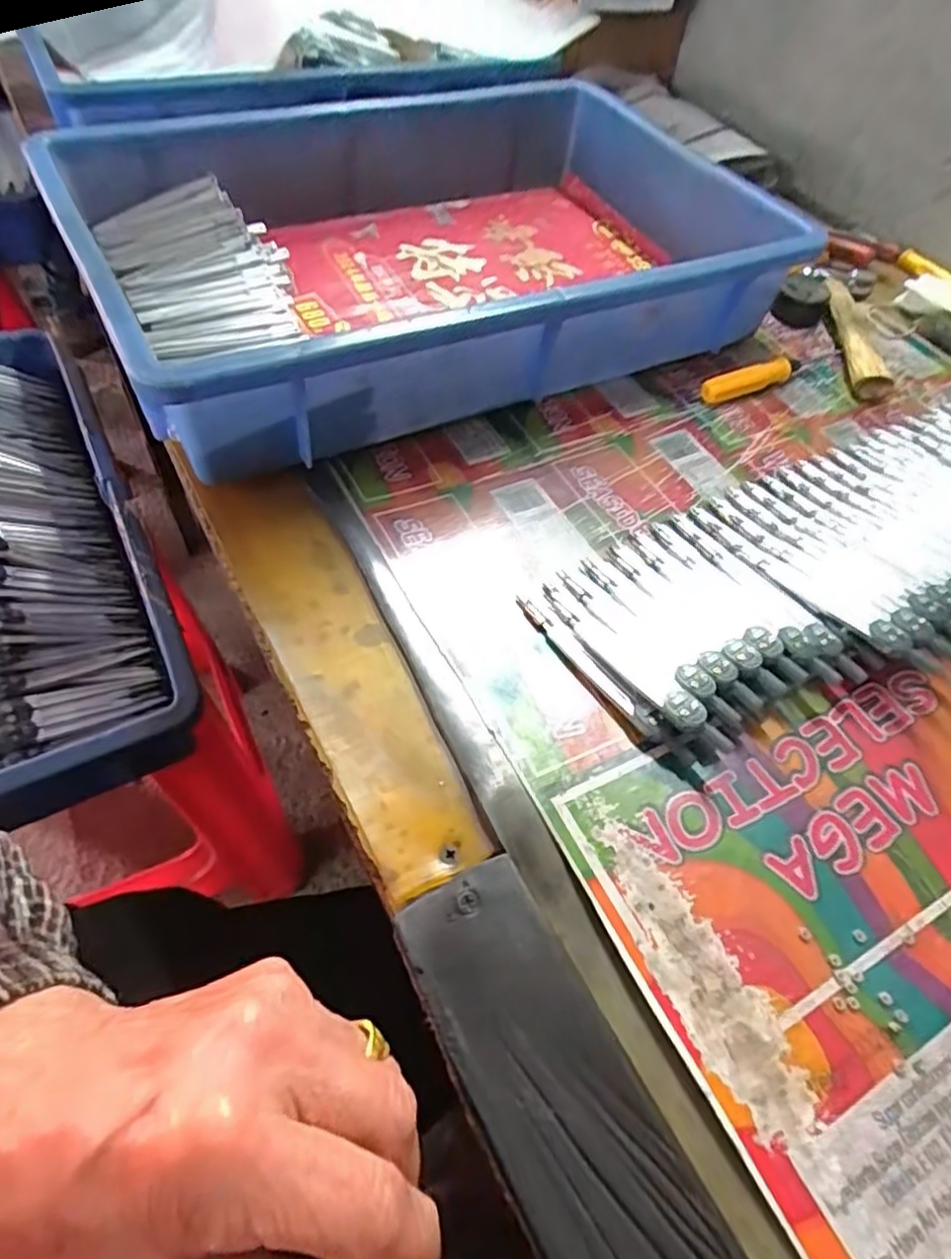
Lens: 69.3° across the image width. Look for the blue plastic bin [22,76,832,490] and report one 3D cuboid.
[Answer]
[{"bbox_3d":[-0.046,-0.283,0.480,0.414,0.085,0.365,-23,60,-20],"label":"blue plastic bin"}]

